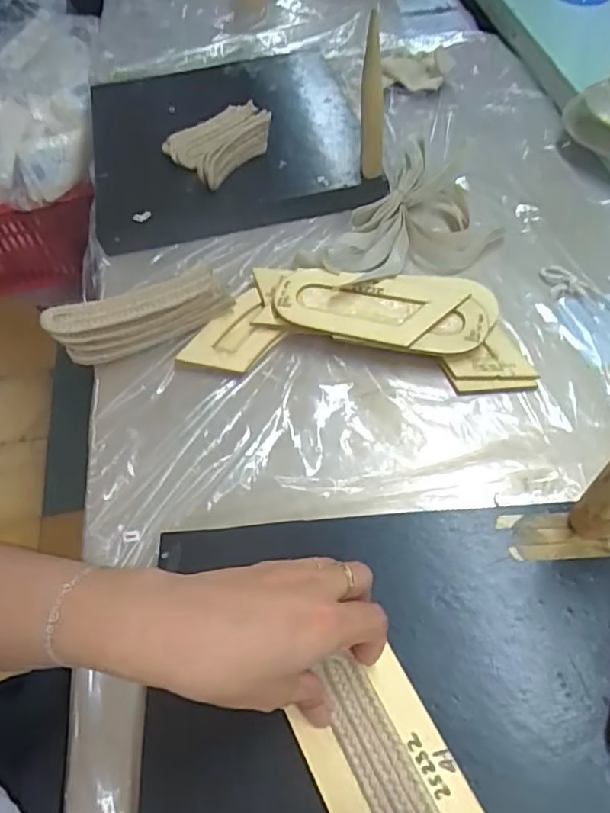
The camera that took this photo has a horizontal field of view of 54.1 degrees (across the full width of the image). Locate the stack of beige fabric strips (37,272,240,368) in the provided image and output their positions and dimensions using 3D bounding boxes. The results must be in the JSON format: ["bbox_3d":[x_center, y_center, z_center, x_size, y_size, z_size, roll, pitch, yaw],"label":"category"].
[{"bbox_3d":[-0.139,-0.075,0.512,0.146,0.049,0.031,-20,56,-9],"label":"stack of beige fabric strips"}]

